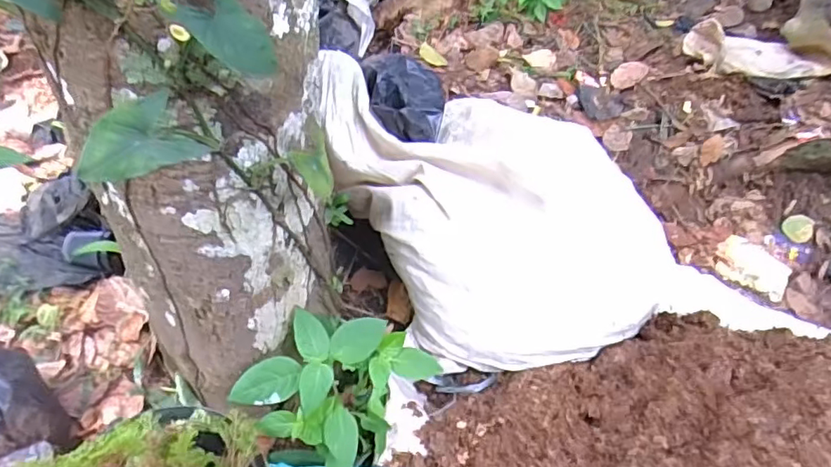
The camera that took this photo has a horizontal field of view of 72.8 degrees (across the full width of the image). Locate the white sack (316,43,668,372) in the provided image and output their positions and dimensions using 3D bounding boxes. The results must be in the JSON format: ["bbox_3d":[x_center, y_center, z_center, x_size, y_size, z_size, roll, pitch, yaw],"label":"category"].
[{"bbox_3d":[0.098,-0.042,0.894,0.311,0.310,0.517,-24,42,-31],"label":"white sack"}]

